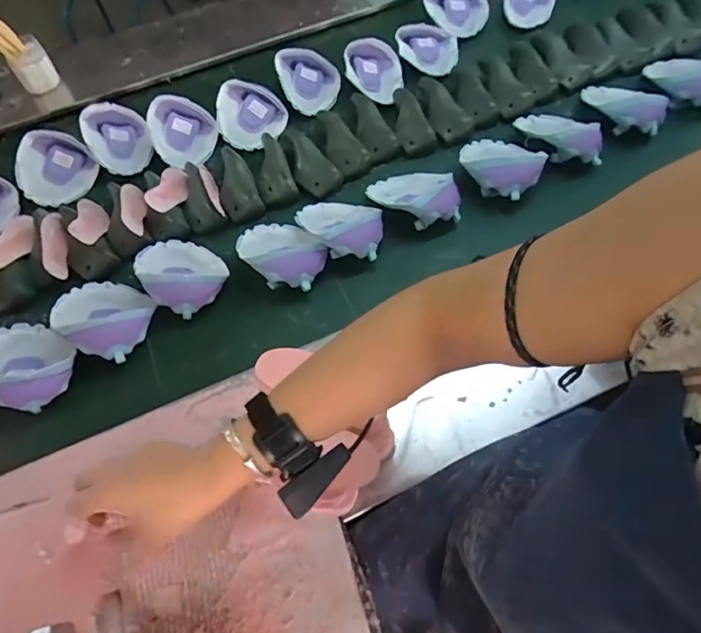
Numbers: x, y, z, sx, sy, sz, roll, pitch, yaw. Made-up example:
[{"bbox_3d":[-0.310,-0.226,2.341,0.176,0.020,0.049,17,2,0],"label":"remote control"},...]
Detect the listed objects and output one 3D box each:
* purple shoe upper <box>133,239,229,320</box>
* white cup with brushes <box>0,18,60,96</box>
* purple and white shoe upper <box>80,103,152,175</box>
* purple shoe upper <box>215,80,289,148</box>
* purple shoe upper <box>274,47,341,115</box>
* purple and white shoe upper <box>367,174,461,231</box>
[{"bbox_3d":[-0.274,-0.078,0.783,0.156,0.059,0.126,42,65,18],"label":"purple shoe upper"},{"bbox_3d":[-0.716,-0.562,1.076,0.128,0.145,0.087,36,64,16],"label":"white cup with brushes"},{"bbox_3d":[-0.457,-0.348,0.959,0.111,0.061,0.142,-18,63,-14],"label":"purple and white shoe upper"},{"bbox_3d":[-0.199,-0.402,0.988,0.140,0.062,0.143,-4,60,-7],"label":"purple shoe upper"},{"bbox_3d":[-0.089,-0.498,1.026,0.144,0.041,0.144,7,74,-26],"label":"purple shoe upper"},{"bbox_3d":[0.109,-0.214,0.836,0.147,0.055,0.132,-7,61,-8],"label":"purple and white shoe upper"}]

